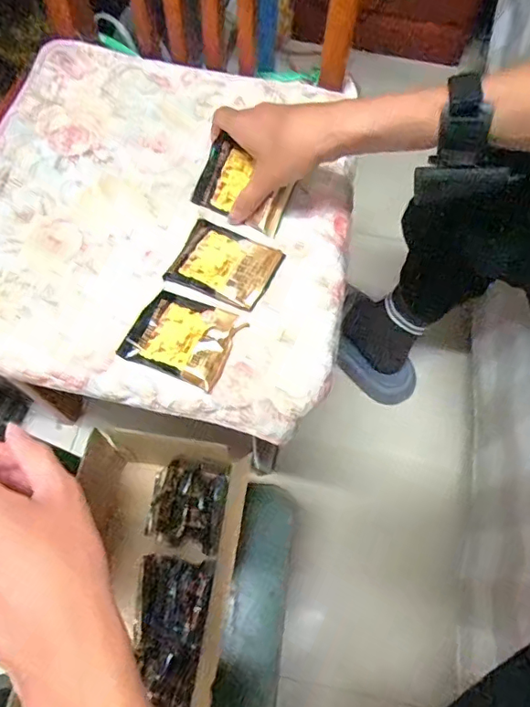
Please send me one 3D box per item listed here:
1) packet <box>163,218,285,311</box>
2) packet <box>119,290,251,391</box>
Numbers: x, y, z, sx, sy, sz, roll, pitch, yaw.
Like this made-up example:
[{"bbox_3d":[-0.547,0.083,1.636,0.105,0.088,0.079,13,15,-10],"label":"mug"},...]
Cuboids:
[{"bbox_3d":[-0.039,-0.085,0.482,0.092,0.015,0.075,24,68,9],"label":"packet"},{"bbox_3d":[-0.073,-0.016,0.446,0.093,0.018,0.074,22,67,8],"label":"packet"}]

